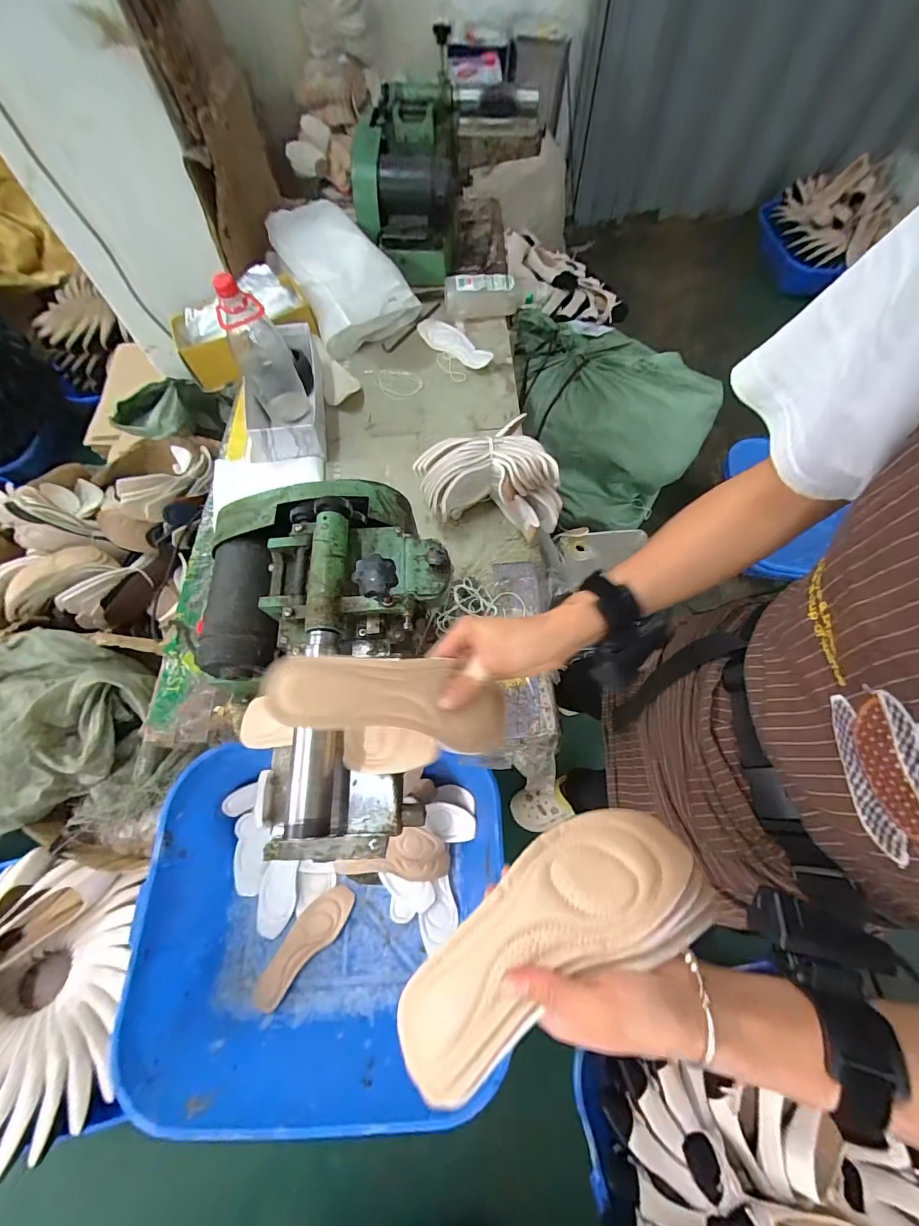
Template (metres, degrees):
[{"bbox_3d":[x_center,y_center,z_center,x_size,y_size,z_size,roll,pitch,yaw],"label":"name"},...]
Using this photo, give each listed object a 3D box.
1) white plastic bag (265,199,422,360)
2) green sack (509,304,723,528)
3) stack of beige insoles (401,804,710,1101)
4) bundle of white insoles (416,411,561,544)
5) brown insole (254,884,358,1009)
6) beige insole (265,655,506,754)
[{"bbox_3d":[-0.269,-0.792,0.987,0.225,0.121,0.384,-26,69,-10],"label":"white plastic bag"},{"bbox_3d":[0.384,-0.554,1.231,0.348,0.366,0.553,-30,69,-12],"label":"green sack"},{"bbox_3d":[0.056,0.204,0.277,0.209,0.032,0.085,-30,50,-10],"label":"stack of beige insoles"},{"bbox_3d":[0.050,-0.202,0.715,0.206,0.110,0.179,-22,68,-9],"label":"bundle of white insoles"},{"bbox_3d":[-0.283,0.597,0.779,0.067,0.035,0.217,41,73,16],"label":"brown insole"},{"bbox_3d":[-0.044,0.065,0.334,0.191,0.016,0.064,16,63,-28],"label":"beige insole"}]

